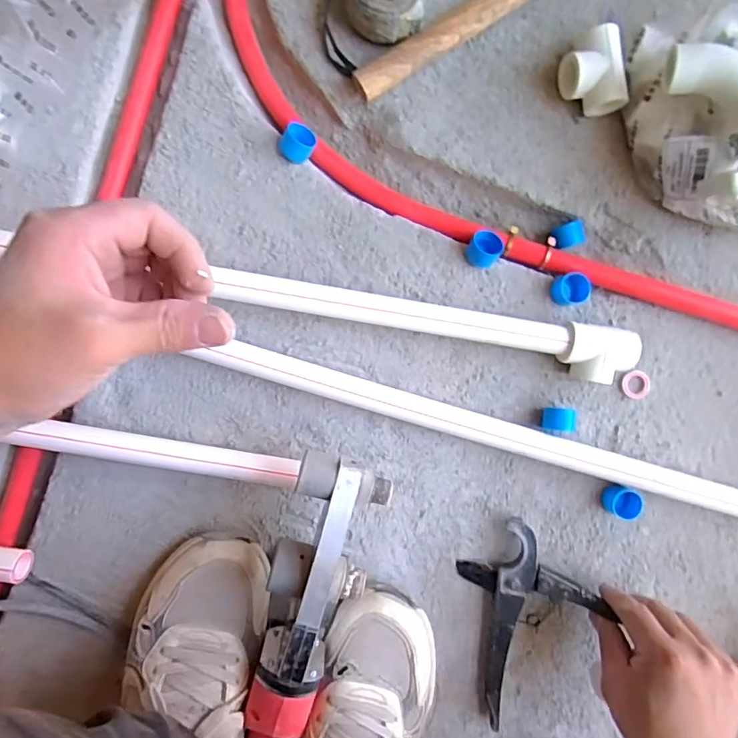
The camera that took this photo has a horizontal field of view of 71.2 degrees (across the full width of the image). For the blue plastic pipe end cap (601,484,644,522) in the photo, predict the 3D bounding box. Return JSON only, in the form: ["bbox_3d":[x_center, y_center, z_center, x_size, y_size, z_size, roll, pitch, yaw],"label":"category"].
[{"bbox_3d":[0.235,0.124,0.475,0.035,0.020,0.028,32,91,-3],"label":"blue plastic pipe end cap"}]

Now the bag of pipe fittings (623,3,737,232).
[{"bbox_3d":[0.305,-0.198,0.423,0.136,0.102,0.192,-16,93,-1],"label":"bag of pipe fittings"}]

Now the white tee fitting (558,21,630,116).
[{"bbox_3d":[0.194,-0.255,0.447,0.050,0.039,0.069,-14,93,-2],"label":"white tee fitting"}]

